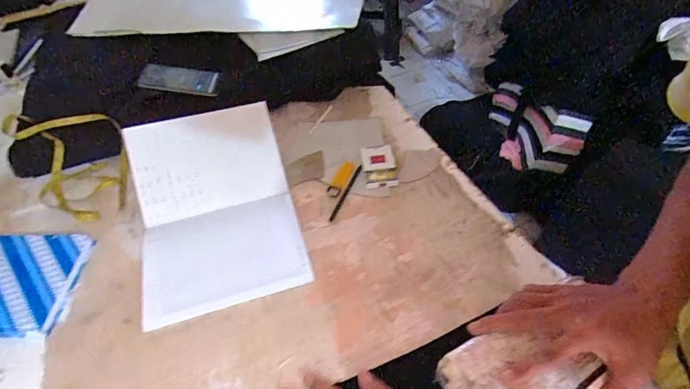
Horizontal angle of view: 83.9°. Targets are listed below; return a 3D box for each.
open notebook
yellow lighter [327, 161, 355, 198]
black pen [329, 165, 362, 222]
[{"bbox_3d":[-0.217,0.008,0.627,0.250,0.106,0.324,-16,50,-11],"label":"open notebook"},{"bbox_3d":[-0.009,-0.029,0.709,0.028,0.006,0.078,22,67,20],"label":"yellow lighter"},{"bbox_3d":[0.001,-0.004,0.689,0.010,0.004,0.120,21,65,19],"label":"black pen"}]

